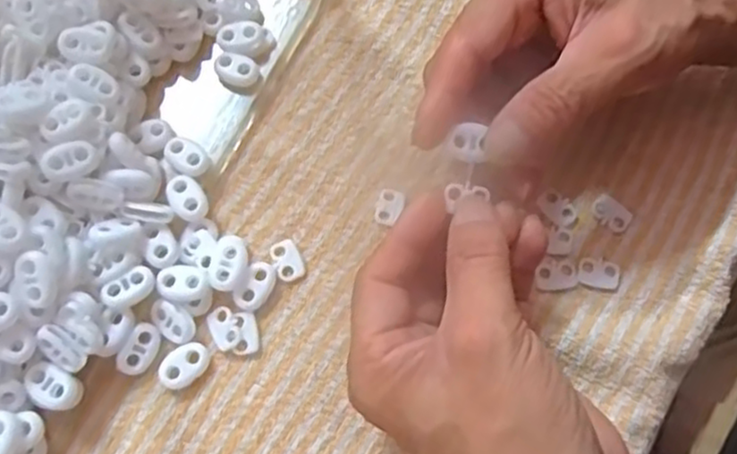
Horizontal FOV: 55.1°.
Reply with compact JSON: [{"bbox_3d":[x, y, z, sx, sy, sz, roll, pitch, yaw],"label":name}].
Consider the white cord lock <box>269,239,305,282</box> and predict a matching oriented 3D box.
[{"bbox_3d":[-0.037,0.015,0.316,0.012,0.004,0.020,-21,75,-7],"label":"white cord lock"}]

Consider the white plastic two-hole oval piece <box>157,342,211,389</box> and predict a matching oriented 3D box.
[{"bbox_3d":[-0.078,0.058,0.299,0.023,0.004,0.016,-27,76,-8],"label":"white plastic two-hole oval piece"}]

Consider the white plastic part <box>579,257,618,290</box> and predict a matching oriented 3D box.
[{"bbox_3d":[0.103,0.020,0.314,0.018,0.004,0.012,11,74,3],"label":"white plastic part"}]

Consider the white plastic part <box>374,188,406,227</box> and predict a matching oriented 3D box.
[{"bbox_3d":[0.009,-0.009,0.324,0.012,0.005,0.018,21,75,5],"label":"white plastic part"}]

